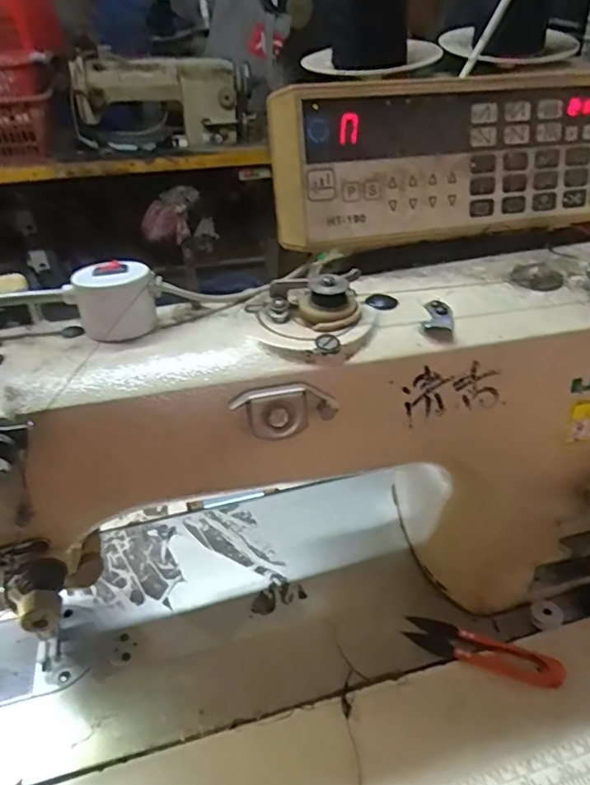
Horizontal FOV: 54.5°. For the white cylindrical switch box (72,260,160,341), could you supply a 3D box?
[{"bbox_3d":[-0.083,-0.042,0.269,0.033,0.027,0.037,-22,42,-25],"label":"white cylindrical switch box"}]

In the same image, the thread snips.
[{"bbox_3d":[0.127,0.175,0.388,0.101,0.004,0.024,13,39,17],"label":"thread snips"}]

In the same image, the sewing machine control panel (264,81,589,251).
[{"bbox_3d":[0.098,-0.135,0.330,0.224,0.076,0.024,-10,38,-12],"label":"sewing machine control panel"}]

